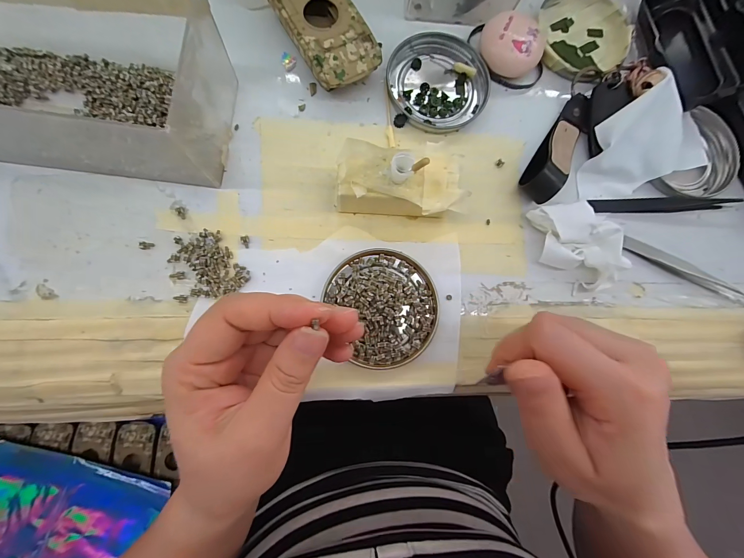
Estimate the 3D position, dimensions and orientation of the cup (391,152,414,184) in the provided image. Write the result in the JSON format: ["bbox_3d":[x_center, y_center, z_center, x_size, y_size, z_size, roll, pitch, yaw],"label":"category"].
[{"bbox_3d":[0.018,-0.069,0.194,0.013,0.018,0.015,20,80,-2],"label":"cup"}]

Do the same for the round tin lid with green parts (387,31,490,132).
[{"bbox_3d":[0.052,-0.154,0.246,0.074,0.008,0.075,1,83,-5],"label":"round tin lid with green parts"}]

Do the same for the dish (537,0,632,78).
[{"bbox_3d":[0.176,-0.205,0.263,0.073,0.013,0.081,7,82,-4],"label":"dish"}]

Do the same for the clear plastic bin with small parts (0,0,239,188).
[{"bbox_3d":[-0.187,-0.121,0.190,0.179,0.068,0.089,7,82,-4],"label":"clear plastic bin with small parts"}]

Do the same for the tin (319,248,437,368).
[{"bbox_3d":[0.008,0.019,0.218,0.073,0.010,0.079,1,83,-5],"label":"tin"}]

